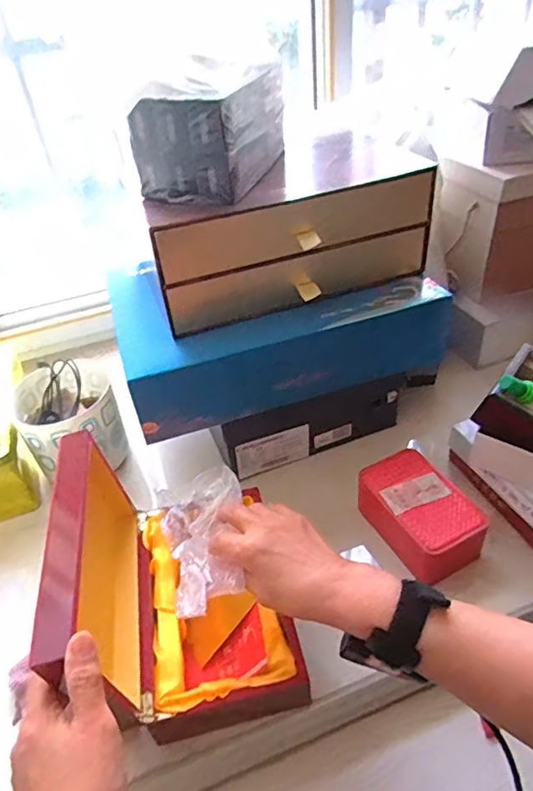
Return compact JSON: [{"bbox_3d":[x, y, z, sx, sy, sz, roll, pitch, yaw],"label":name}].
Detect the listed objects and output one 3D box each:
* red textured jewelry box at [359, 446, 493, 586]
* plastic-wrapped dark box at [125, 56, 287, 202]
[{"bbox_3d":[0.169,0.129,0.570,0.085,0.057,0.137,-23,42,-18],"label":"red textured jewelry box"},{"bbox_3d":[-0.058,-0.288,0.556,0.109,0.099,0.167,7,42,17],"label":"plastic-wrapped dark box"}]

